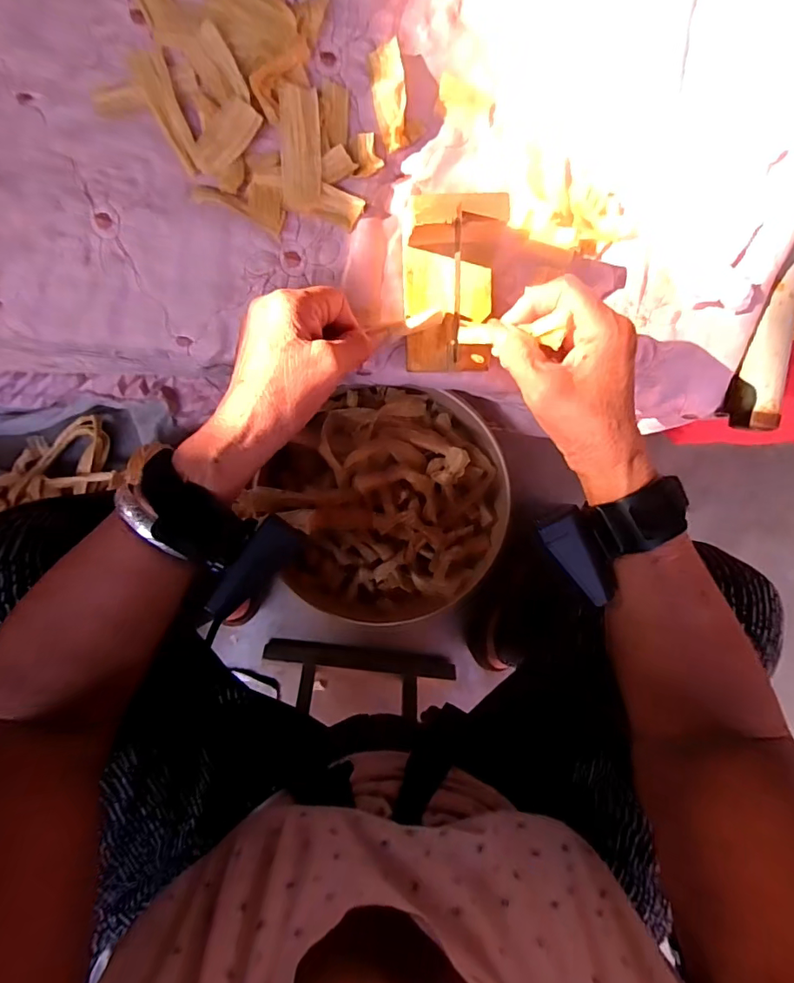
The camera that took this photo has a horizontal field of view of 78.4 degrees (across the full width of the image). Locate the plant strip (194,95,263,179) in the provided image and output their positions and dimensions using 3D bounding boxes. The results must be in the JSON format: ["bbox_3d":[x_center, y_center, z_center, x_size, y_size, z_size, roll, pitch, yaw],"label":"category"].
[{"bbox_3d":[-0.121,-0.249,0.342,0.028,0.004,0.053,44,98,-4],"label":"plant strip"}]

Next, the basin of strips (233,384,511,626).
[{"bbox_3d":[-0.006,0.014,0.517,0.257,0.080,0.240,0,95,-3],"label":"basin of strips"}]

